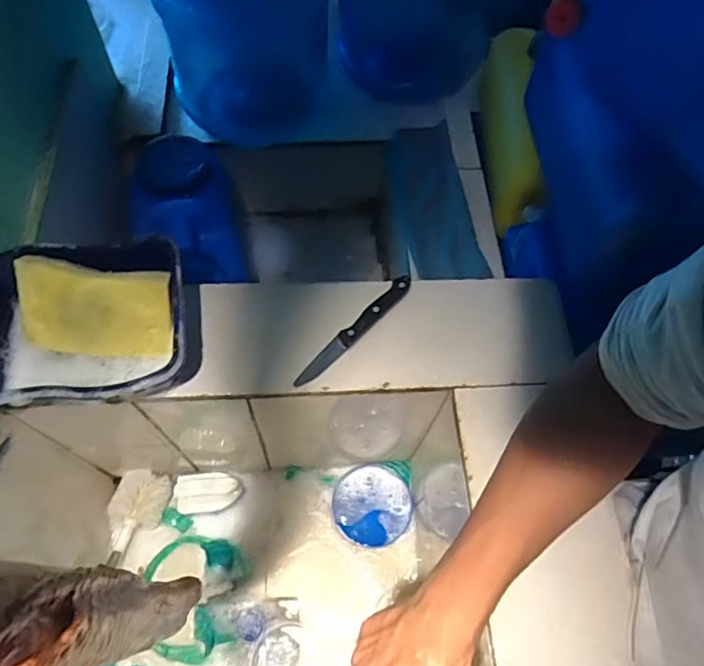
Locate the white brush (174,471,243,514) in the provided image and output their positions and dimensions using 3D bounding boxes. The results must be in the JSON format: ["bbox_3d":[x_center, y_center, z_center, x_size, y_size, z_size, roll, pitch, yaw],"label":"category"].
[{"bbox_3d":[-0.217,0.239,0.841,0.097,0.051,0.060,-7,64,-7],"label":"white brush"}]

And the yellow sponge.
[{"bbox_3d":[-0.250,-0.020,0.543,0.147,0.089,0.027,7,32,0],"label":"yellow sponge"}]

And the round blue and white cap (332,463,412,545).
[{"bbox_3d":[0.030,0.264,0.856,0.120,0.022,0.114,1,63,-2],"label":"round blue and white cap"}]

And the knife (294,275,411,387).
[{"bbox_3d":[0.003,-0.004,0.606,0.023,0.019,0.171,40,68,16],"label":"knife"}]

